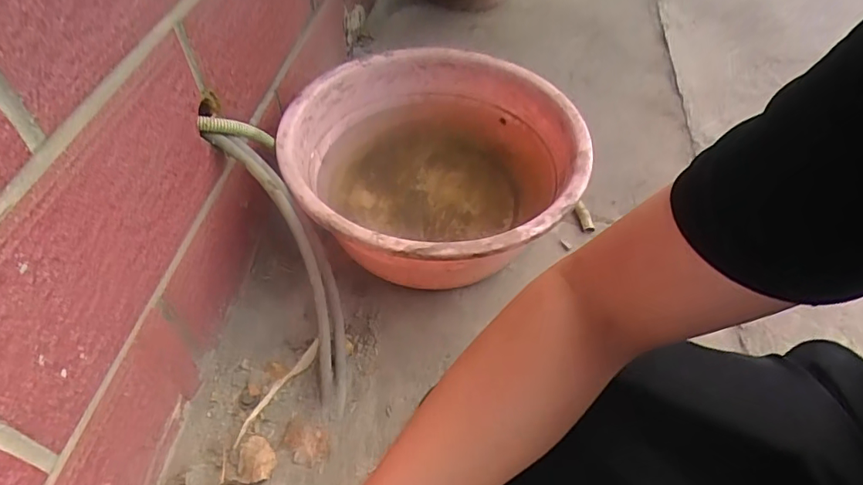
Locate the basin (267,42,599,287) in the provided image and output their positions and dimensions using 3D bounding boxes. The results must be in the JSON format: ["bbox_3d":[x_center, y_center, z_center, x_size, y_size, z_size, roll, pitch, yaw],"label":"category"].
[{"bbox_3d":[0.008,-0.116,0.873,0.434,0.208,0.464,0,51,1],"label":"basin"}]

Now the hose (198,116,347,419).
[{"bbox_3d":[-0.189,0.025,0.728,0.088,0.067,0.422,-24,97,-22],"label":"hose"}]

